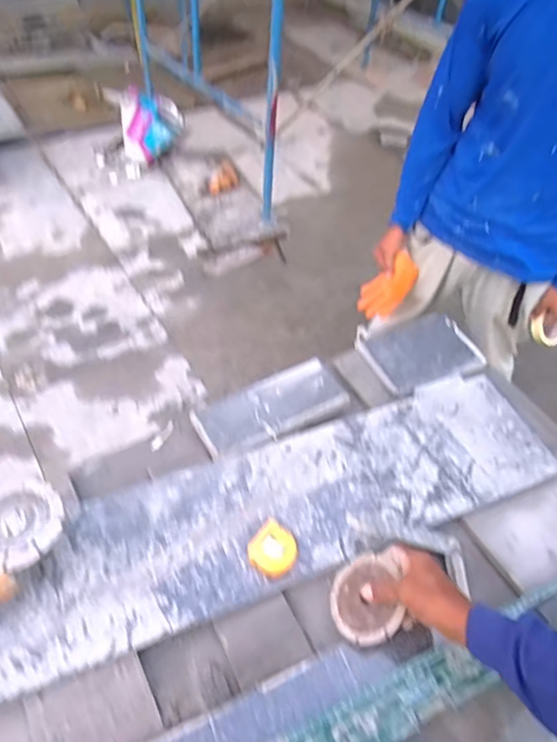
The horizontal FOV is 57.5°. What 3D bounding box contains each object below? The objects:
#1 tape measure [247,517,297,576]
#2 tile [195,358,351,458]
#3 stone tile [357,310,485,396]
[{"bbox_3d":[-0.004,0.240,0.683,0.060,0.035,0.063,31,57,21],"label":"tape measure"},{"bbox_3d":[-0.010,0.059,0.865,0.245,0.023,0.111,-20,55,-17],"label":"tile"},{"bbox_3d":[0.268,-0.043,0.967,0.203,0.015,0.165,-18,54,-15],"label":"stone tile"}]

